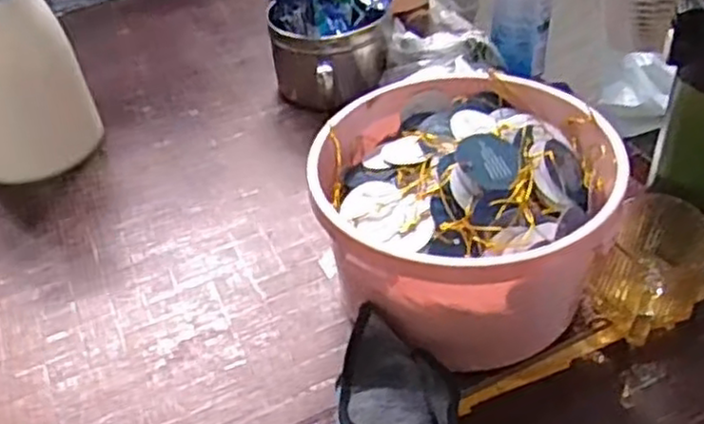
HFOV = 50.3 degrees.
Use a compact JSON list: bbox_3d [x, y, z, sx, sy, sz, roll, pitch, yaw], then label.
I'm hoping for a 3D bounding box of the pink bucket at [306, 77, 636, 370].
[{"bbox_3d":[0.084,0.009,0.574,0.203,0.141,0.198,-4,43,3],"label":"pink bucket"}]

